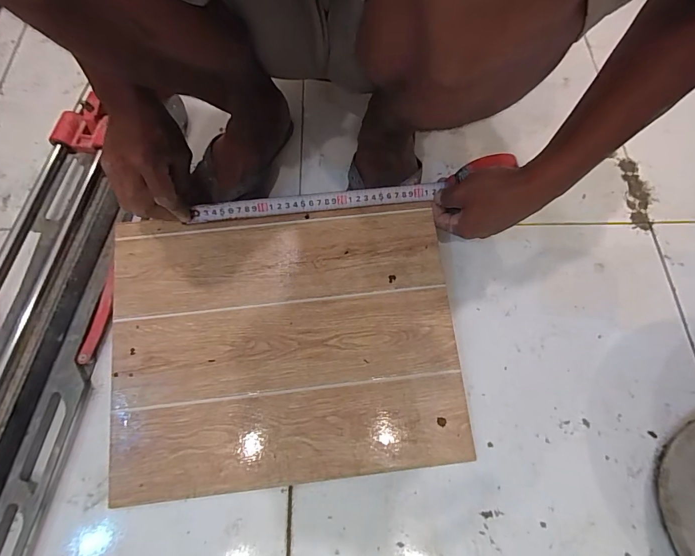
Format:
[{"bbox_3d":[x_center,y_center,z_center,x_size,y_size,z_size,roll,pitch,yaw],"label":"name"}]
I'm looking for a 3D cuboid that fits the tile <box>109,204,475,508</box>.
[{"bbox_3d":[-0.072,0.073,0.440,0.388,0.008,0.306,-5,77,-3],"label":"tile"}]

